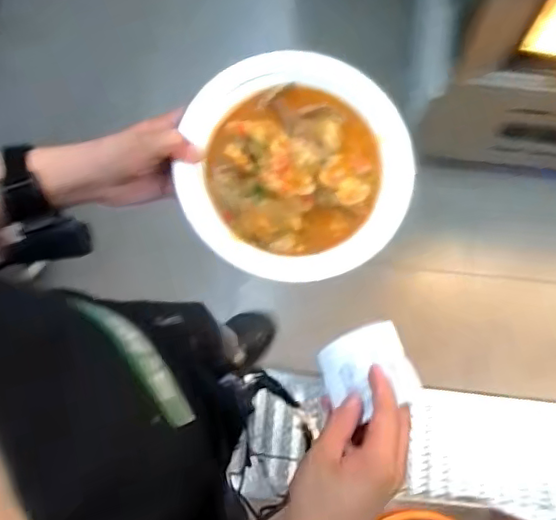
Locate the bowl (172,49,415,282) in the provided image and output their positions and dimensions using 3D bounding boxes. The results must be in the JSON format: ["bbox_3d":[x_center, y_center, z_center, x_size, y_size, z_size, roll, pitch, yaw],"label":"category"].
[{"bbox_3d":[0.017,-0.082,0.503,0.189,0.038,0.193,0,76,2],"label":"bowl"}]

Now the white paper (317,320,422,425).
[{"bbox_3d":[0.072,0.090,0.468,0.069,0.017,0.077,-22,44,3],"label":"white paper"}]

